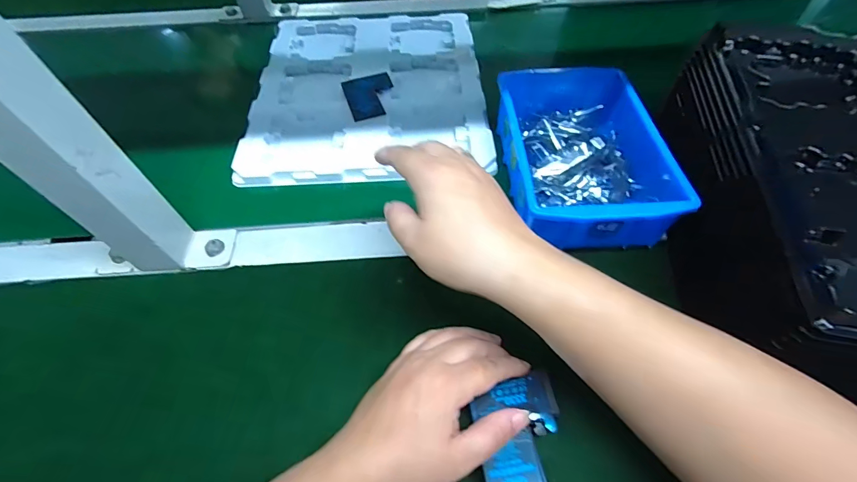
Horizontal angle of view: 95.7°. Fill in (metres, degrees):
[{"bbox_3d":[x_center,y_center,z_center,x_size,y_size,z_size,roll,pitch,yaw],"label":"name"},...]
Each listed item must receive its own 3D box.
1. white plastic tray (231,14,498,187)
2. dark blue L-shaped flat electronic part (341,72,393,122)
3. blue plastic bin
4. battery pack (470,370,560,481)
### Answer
[{"bbox_3d":[-0.074,-0.201,0.496,0.275,0.018,0.319,-3,55,-1],"label":"white plastic tray"},{"bbox_3d":[-0.069,-0.176,0.469,0.058,0.005,0.079,-16,57,-9],"label":"dark blue L-shaped flat electronic part"},{"bbox_3d":[0.144,-0.085,0.377,0.130,0.061,0.198,-2,55,0],"label":"blue plastic bin"},{"bbox_3d":[0.062,0.132,0.259,0.059,0.013,0.075,-8,56,-4],"label":"battery pack"}]

